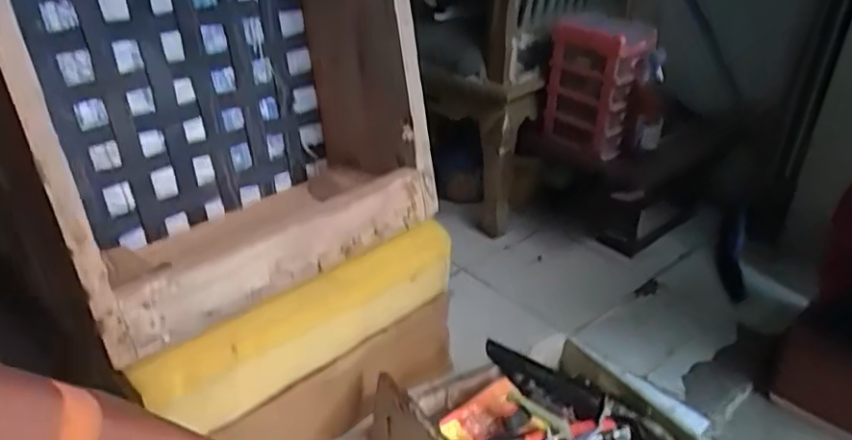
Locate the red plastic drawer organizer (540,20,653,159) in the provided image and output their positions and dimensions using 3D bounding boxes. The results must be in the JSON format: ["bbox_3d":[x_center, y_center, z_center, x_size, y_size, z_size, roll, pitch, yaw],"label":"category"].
[{"bbox_3d":[0.362,-0.293,1.429,0.201,0.292,0.103,23,28,33],"label":"red plastic drawer organizer"}]

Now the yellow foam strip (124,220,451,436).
[{"bbox_3d":[-0.148,0.145,0.905,0.502,0.144,0.032,-24,39,-39],"label":"yellow foam strip"}]

